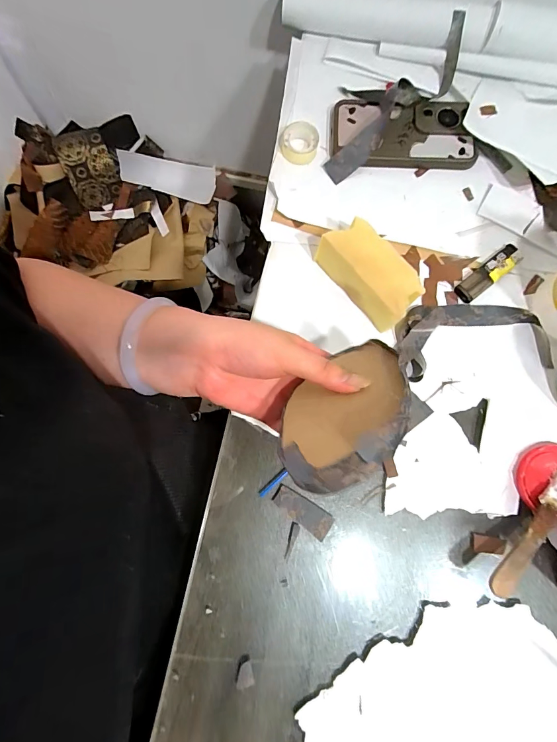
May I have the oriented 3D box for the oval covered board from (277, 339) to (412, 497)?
[{"bbox_3d":[0.047,0.024,0.269,0.088,0.013,0.124,-12,41,19],"label":"oval covered board"}]

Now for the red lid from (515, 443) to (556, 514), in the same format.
[{"bbox_3d":[0.265,0.108,0.353,0.068,0.009,0.072,0,80,0],"label":"red lid"}]

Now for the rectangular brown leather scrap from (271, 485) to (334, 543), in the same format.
[{"bbox_3d":[0.024,0.135,0.353,0.059,0.004,0.024,36,81,6],"label":"rectangular brown leather scrap"}]

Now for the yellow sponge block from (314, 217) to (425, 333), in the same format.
[{"bbox_3d":[0.089,-0.096,0.368,0.054,0.051,0.110,-36,82,-6],"label":"yellow sponge block"}]

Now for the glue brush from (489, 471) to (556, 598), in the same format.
[{"bbox_3d":[0.232,0.145,0.331,0.136,0.007,0.024,-42,76,-19],"label":"glue brush"}]

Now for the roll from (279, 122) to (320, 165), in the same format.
[{"bbox_3d":[0.023,-0.253,0.411,0.041,0.015,0.039,0,80,0],"label":"roll"}]

